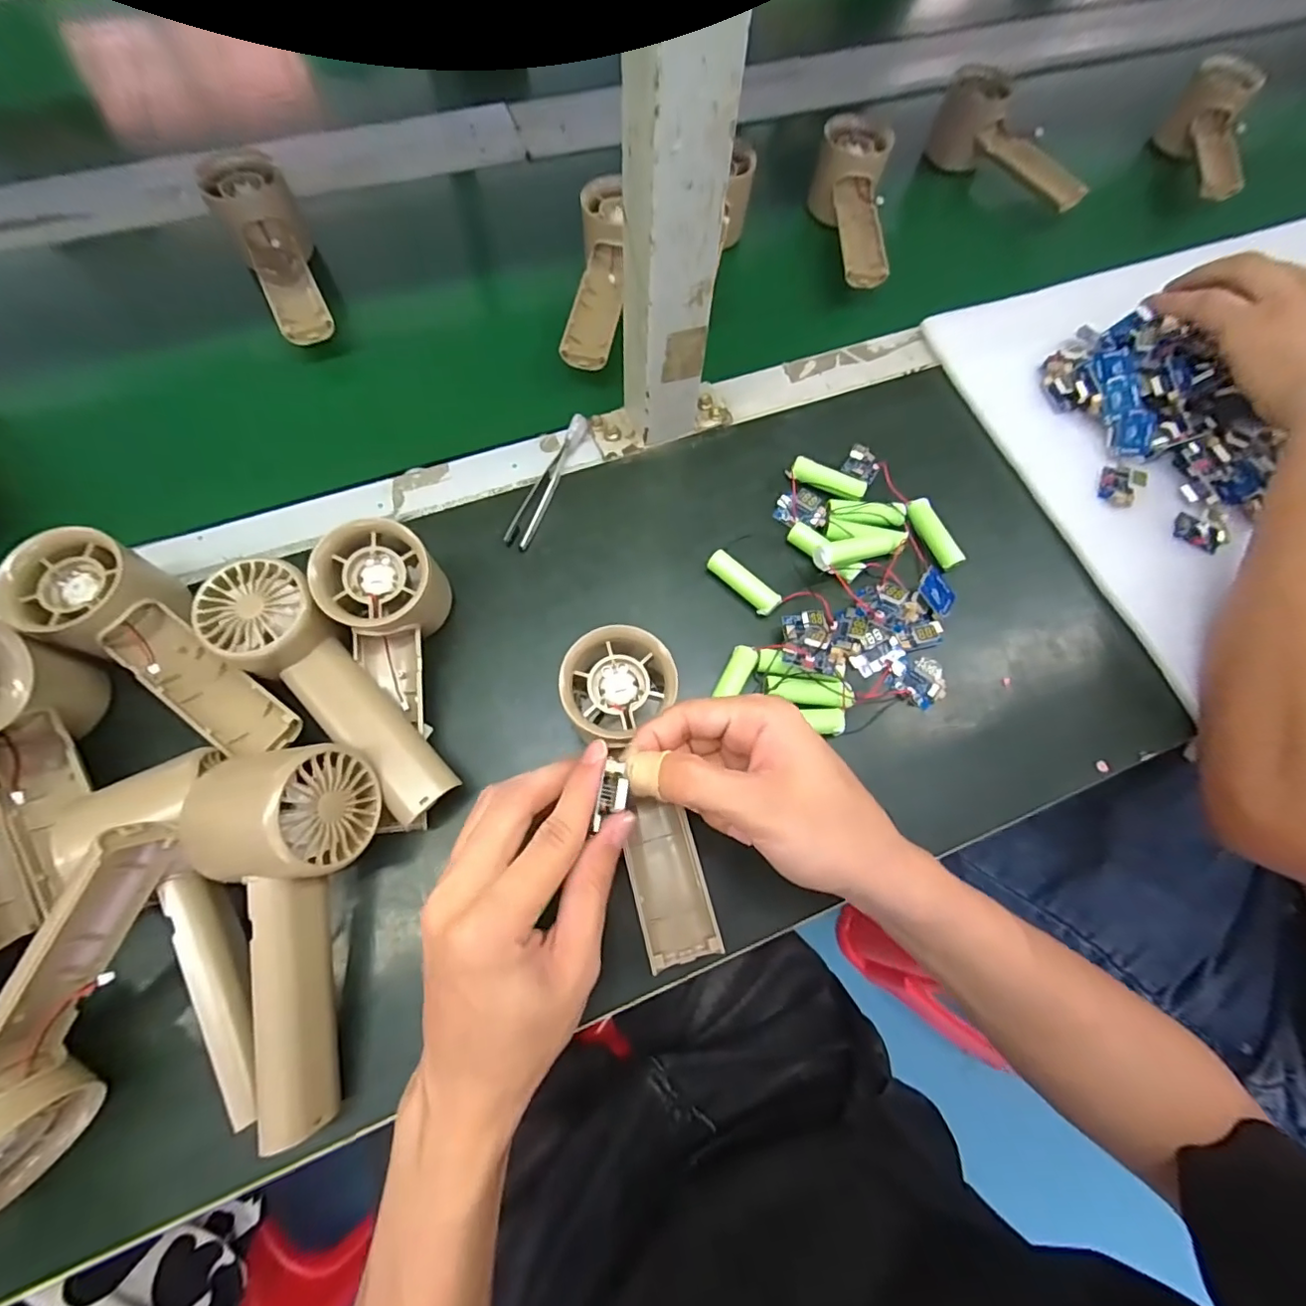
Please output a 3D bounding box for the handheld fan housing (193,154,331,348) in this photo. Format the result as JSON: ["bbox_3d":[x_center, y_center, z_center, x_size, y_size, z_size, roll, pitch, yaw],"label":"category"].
[{"bbox_3d":[-0.268,-0.284,0.398,0.053,0.059,0.125,-25,74,-13],"label":"handheld fan housing"}]

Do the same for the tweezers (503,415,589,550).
[{"bbox_3d":[-0.067,-0.113,0.362,0.016,0.010,0.105,22,70,3],"label":"tweezers"}]

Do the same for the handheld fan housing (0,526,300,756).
[{"bbox_3d":[-0.252,0.002,0.292,0.157,0.046,0.055,41,72,-1],"label":"handheld fan housing"}]

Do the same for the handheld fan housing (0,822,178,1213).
[{"bbox_3d":[-0.251,0.138,0.224,0.057,0.058,0.159,23,83,6],"label":"handheld fan housing"}]

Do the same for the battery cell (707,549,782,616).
[{"bbox_3d":[0.056,-0.043,0.343,0.014,0.015,0.049,-42,79,-17],"label":"battery cell"}]

